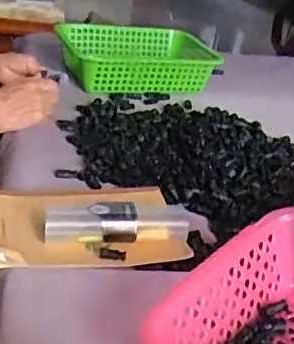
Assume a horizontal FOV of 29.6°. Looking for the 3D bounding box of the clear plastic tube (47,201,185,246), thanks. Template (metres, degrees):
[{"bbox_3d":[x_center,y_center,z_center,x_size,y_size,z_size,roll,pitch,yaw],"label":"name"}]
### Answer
[{"bbox_3d":[-0.032,0.054,0.600,0.150,0.031,0.037,6,29,-8],"label":"clear plastic tube"}]

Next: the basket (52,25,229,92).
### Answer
[{"bbox_3d":[-0.006,-0.228,1.118,0.315,0.077,0.208,-2,31,-22],"label":"basket"}]

